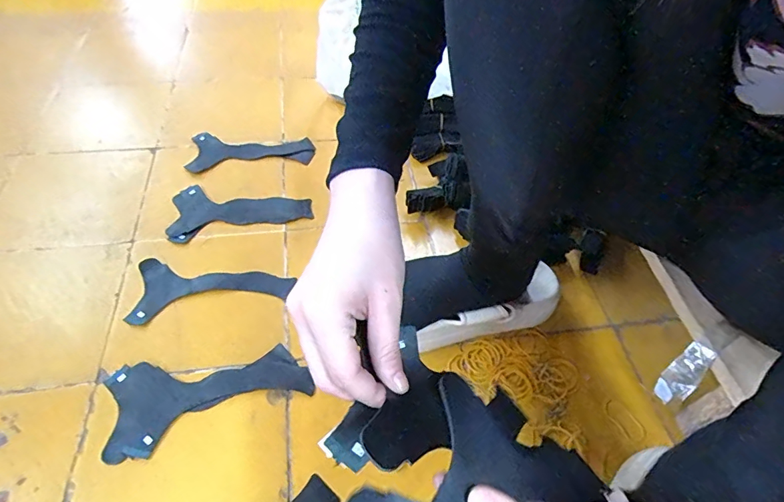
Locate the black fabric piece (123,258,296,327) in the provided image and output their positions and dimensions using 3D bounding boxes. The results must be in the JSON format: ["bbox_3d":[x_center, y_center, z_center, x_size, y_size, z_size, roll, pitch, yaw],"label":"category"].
[{"bbox_3d":[-0.223,0.046,0.567,0.185,0.004,0.089,-1,51,-6],"label":"black fabric piece"}]

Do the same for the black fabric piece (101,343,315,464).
[{"bbox_3d":[-0.195,0.144,0.488,0.200,0.004,0.095,-15,54,-16],"label":"black fabric piece"}]

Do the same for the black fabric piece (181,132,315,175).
[{"bbox_3d":[-0.223,-0.160,0.731,0.190,0.010,0.085,-4,51,-8],"label":"black fabric piece"}]

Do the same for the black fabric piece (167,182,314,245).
[{"bbox_3d":[-0.217,-0.063,0.660,0.192,0.006,0.101,-8,52,-12],"label":"black fabric piece"}]

